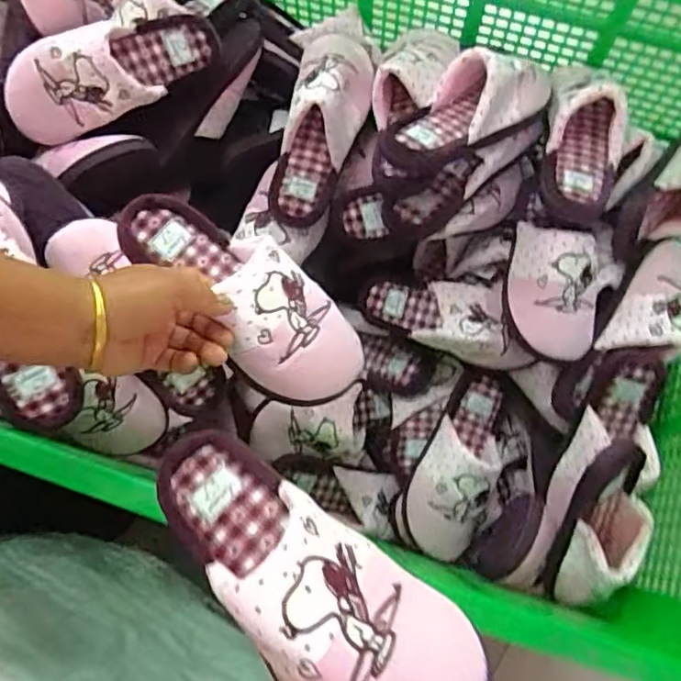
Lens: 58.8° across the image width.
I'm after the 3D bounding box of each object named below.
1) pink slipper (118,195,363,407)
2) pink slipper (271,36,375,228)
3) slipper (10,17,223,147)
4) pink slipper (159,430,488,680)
[{"bbox_3d":[-0.083,-0.044,0.519,0.239,0.062,0.103,43,79,4],"label":"pink slipper"},{"bbox_3d":[-0.026,-0.269,0.740,0.096,0.087,0.261,19,95,6],"label":"pink slipper"},{"bbox_3d":[-0.254,-0.305,0.676,0.247,0.065,0.100,-28,113,-10],"label":"slipper"},{"bbox_3d":[-0.031,0.138,0.363,0.244,0.081,0.085,30,76,34],"label":"pink slipper"}]

